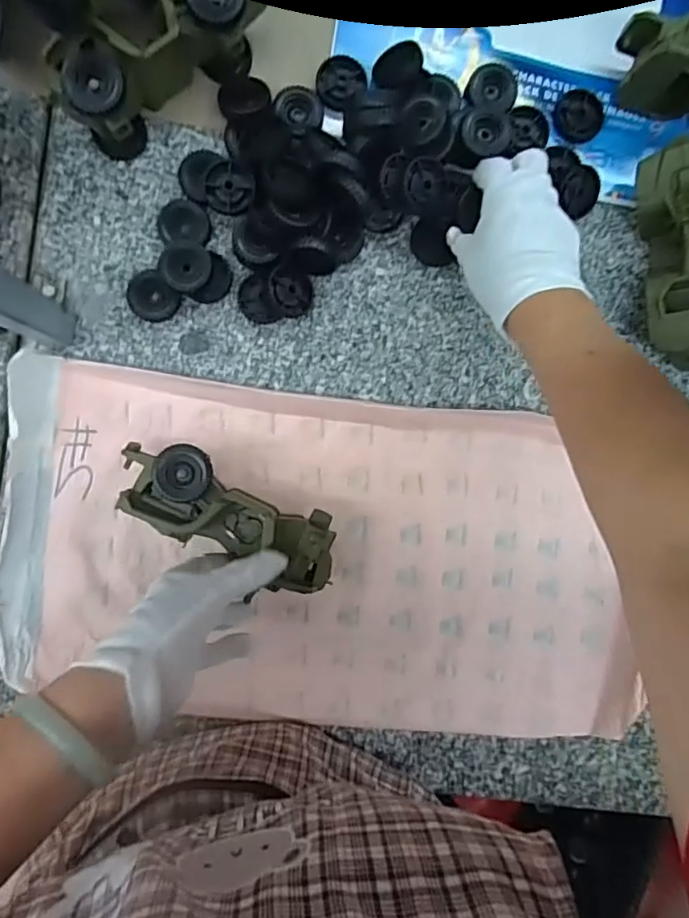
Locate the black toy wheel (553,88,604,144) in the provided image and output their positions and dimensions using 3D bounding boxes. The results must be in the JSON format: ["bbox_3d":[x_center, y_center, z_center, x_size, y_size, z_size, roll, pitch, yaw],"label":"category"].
[{"bbox_3d":[0.210,-0.309,0.523,0.049,0.015,0.043,-27,92,-4],"label":"black toy wheel"}]

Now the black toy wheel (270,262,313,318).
[{"bbox_3d":[-0.047,-0.145,0.497,0.039,0.016,0.042,-24,104,-26],"label":"black toy wheel"}]

